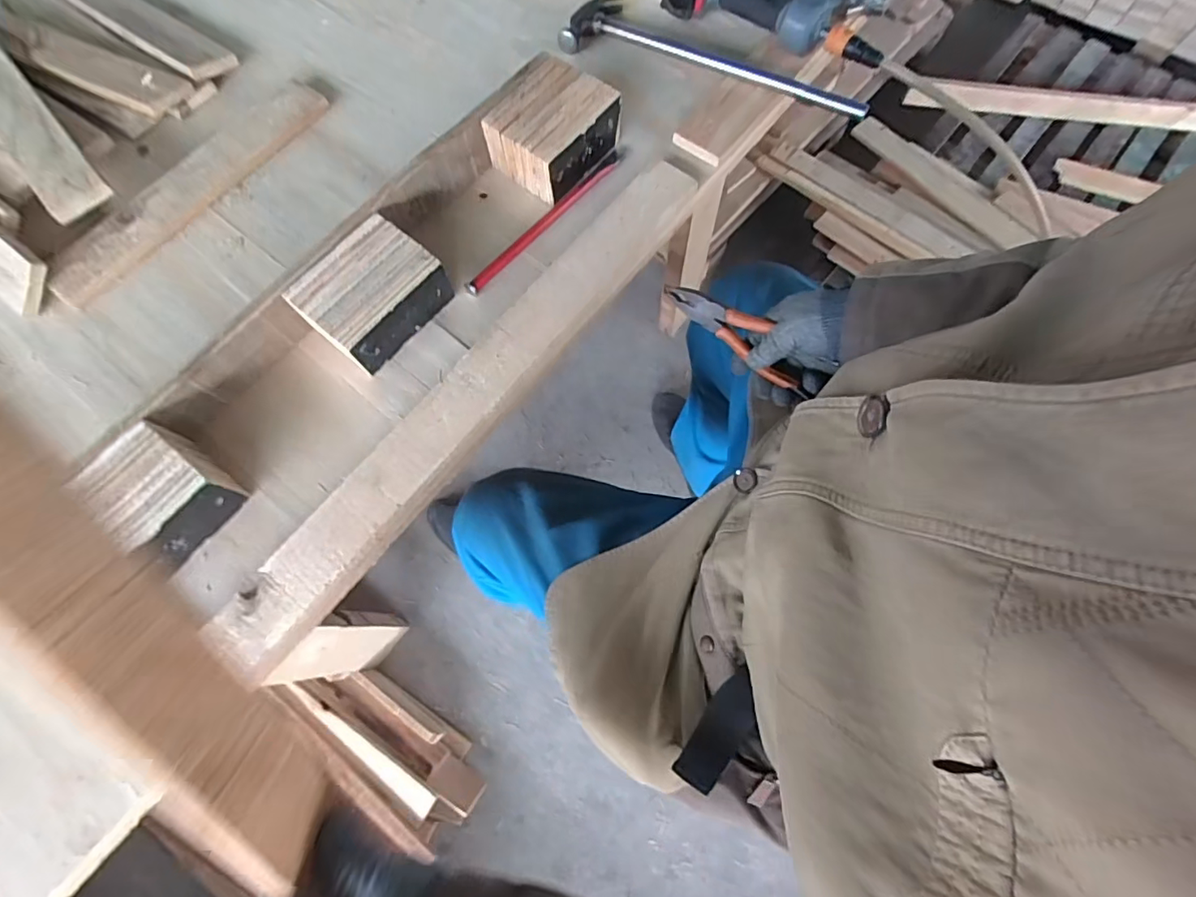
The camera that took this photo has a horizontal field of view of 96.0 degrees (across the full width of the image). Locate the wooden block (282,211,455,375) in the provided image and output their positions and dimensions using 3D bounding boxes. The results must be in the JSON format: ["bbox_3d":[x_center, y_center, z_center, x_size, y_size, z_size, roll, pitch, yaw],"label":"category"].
[{"bbox_3d":[-0.215,-0.149,0.515,0.093,0.053,0.123,39,76,13],"label":"wooden block"}]

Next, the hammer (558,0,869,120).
[{"bbox_3d":[0.137,-0.460,0.621,0.356,0.030,0.094,24,73,8],"label":"hammer"}]

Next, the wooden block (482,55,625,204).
[{"bbox_3d":[-0.048,-0.338,0.571,0.103,0.057,0.121,34,75,11],"label":"wooden block"}]

